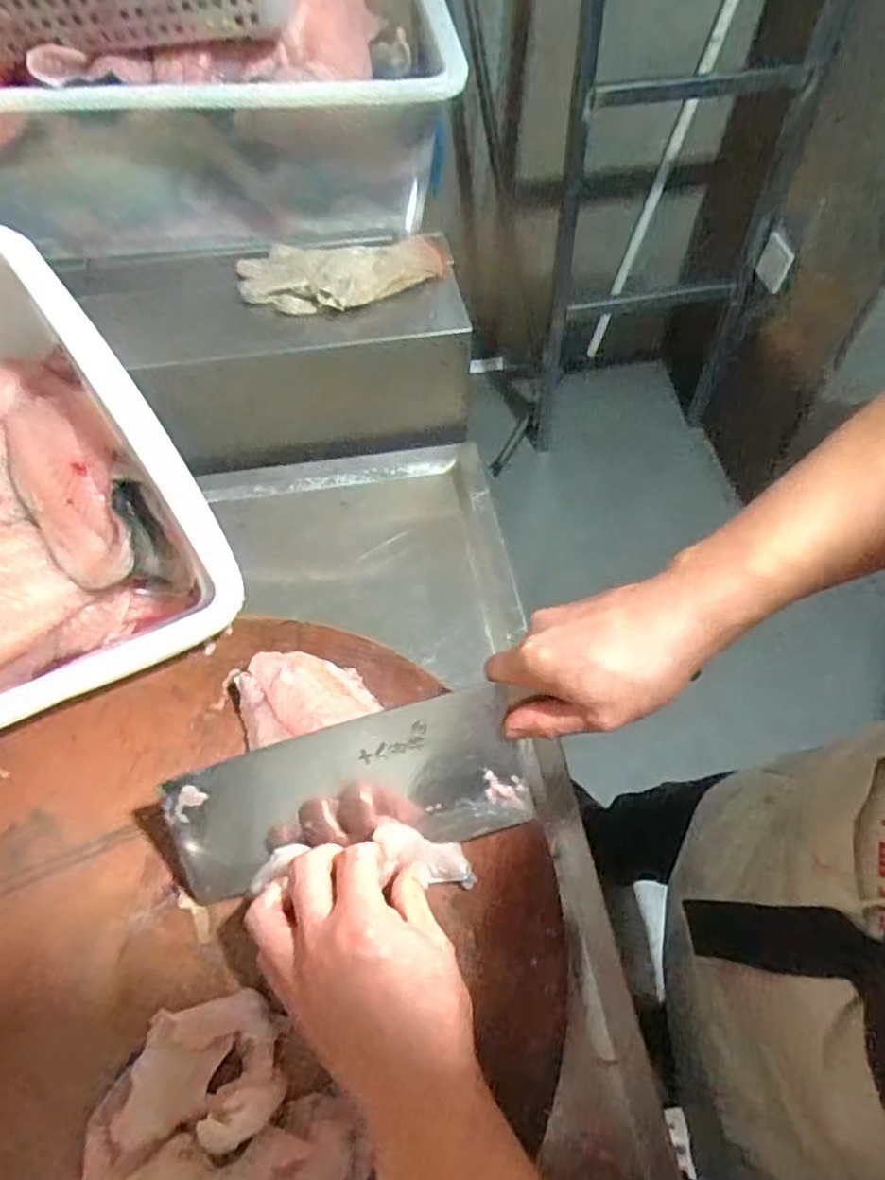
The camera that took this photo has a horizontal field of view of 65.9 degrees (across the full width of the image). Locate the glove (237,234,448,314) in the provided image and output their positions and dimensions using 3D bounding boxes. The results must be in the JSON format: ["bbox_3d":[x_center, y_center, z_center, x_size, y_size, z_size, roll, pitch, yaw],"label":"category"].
[{"bbox_3d":[-0.089,-0.301,0.641,0.195,0.025,0.102,-14,60,-8],"label":"glove"}]

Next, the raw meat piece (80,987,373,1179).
[{"bbox_3d":[-0.107,0.274,0.332,0.129,0.032,0.114,28,62,16],"label":"raw meat piece"}]

